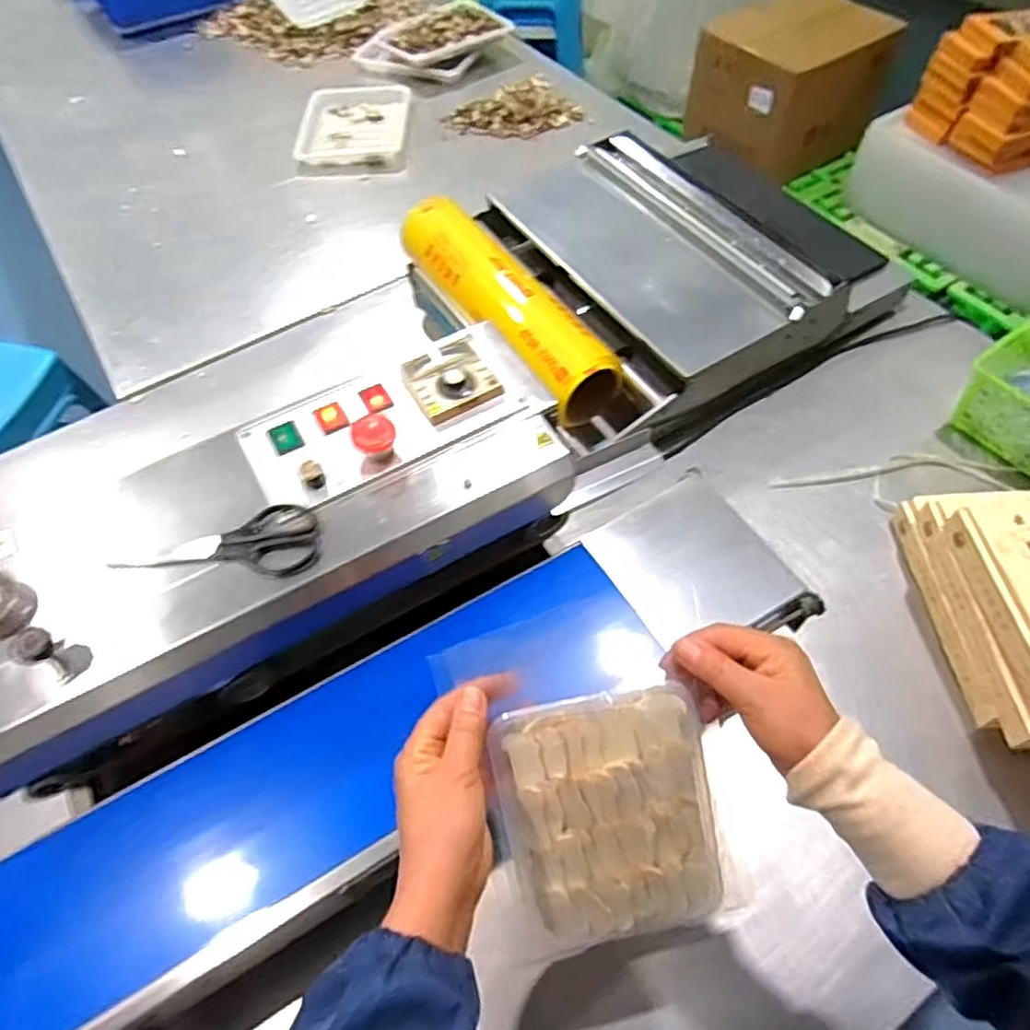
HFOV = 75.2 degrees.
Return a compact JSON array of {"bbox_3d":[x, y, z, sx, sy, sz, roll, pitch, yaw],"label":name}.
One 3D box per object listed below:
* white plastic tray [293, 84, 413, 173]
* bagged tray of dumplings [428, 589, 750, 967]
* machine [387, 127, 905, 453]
[{"bbox_3d":[-0.317,-0.774,1.324,0.213,0.031,0.266,-1,58,1],"label":"white plastic tray"},{"bbox_3d":[0.052,0.178,0.441,0.153,0.026,0.241,-14,97,3],"label":"bagged tray of dumplings"},{"bbox_3d":[0.197,-0.358,0.963,0.572,0.125,0.462,-29,62,-16],"label":"machine"}]

